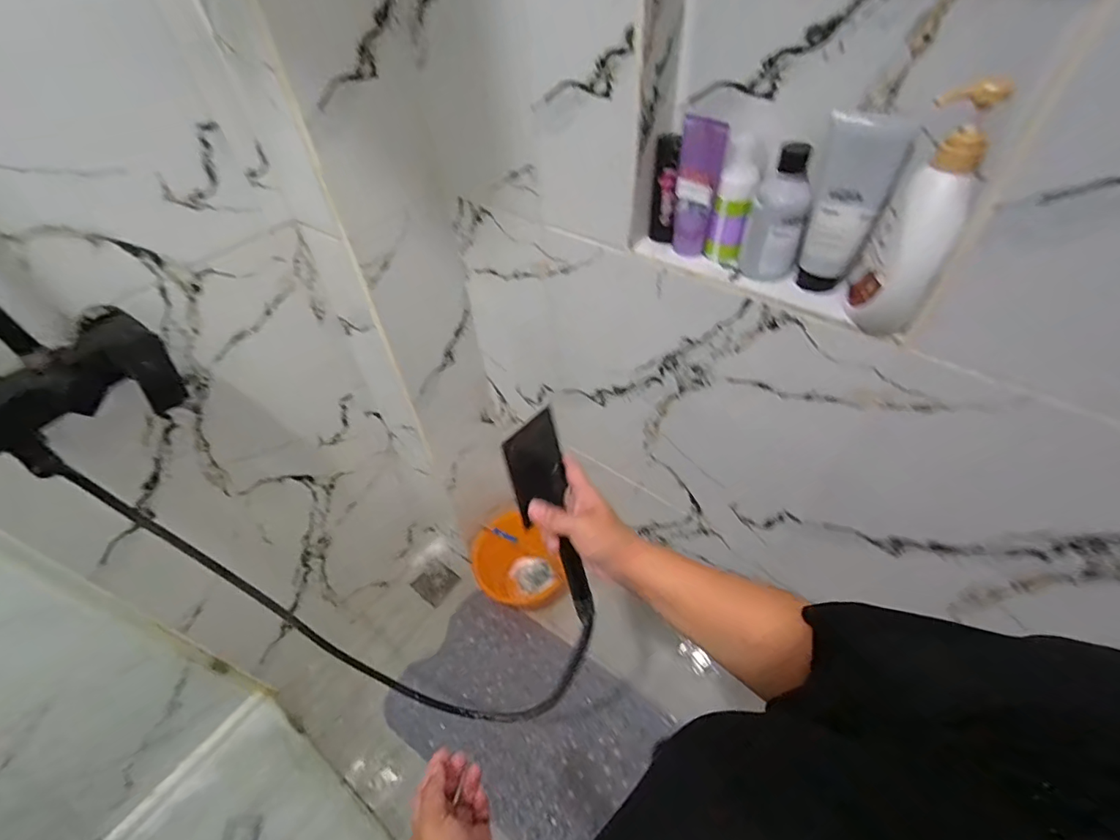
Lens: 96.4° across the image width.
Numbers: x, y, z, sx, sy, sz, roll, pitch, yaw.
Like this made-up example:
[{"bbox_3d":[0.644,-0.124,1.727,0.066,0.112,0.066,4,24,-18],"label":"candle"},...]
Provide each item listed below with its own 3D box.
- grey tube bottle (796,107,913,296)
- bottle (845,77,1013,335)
[{"bbox_3d":[0.302,-0.225,0.535,0.069,0.166,0.038,12,50,14],"label":"grey tube bottle"},{"bbox_3d":[0.339,-0.186,0.467,0.075,0.212,0.066,24,54,23],"label":"bottle"}]

